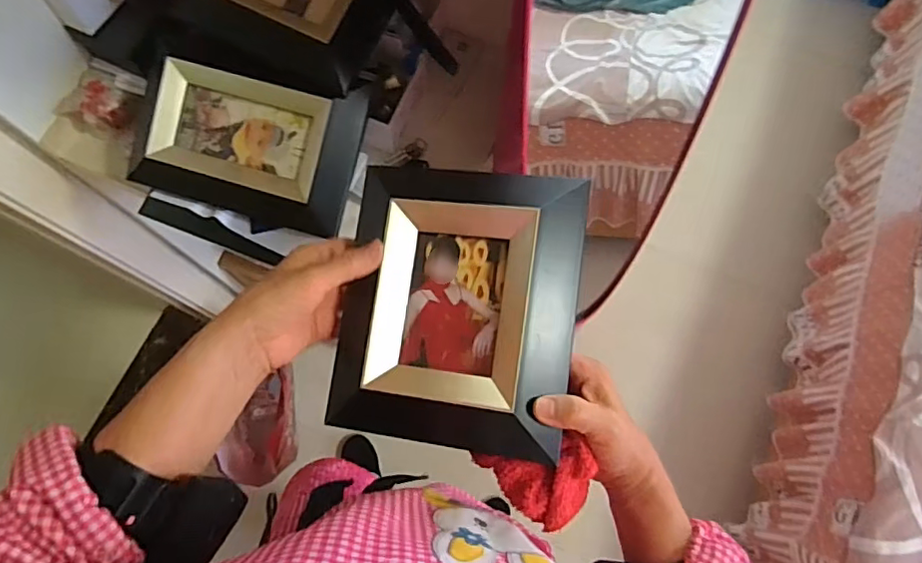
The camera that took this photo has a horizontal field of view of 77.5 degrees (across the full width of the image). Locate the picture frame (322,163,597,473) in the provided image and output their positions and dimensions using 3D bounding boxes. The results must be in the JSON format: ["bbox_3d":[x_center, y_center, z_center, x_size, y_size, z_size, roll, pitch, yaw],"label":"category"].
[{"bbox_3d":[-0.001,0.016,0.416,0.163,0.027,0.195,7,81,14],"label":"picture frame"}]

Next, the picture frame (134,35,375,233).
[{"bbox_3d":[-0.233,-0.155,0.620,0.243,0.026,0.155,17,91,8],"label":"picture frame"}]

